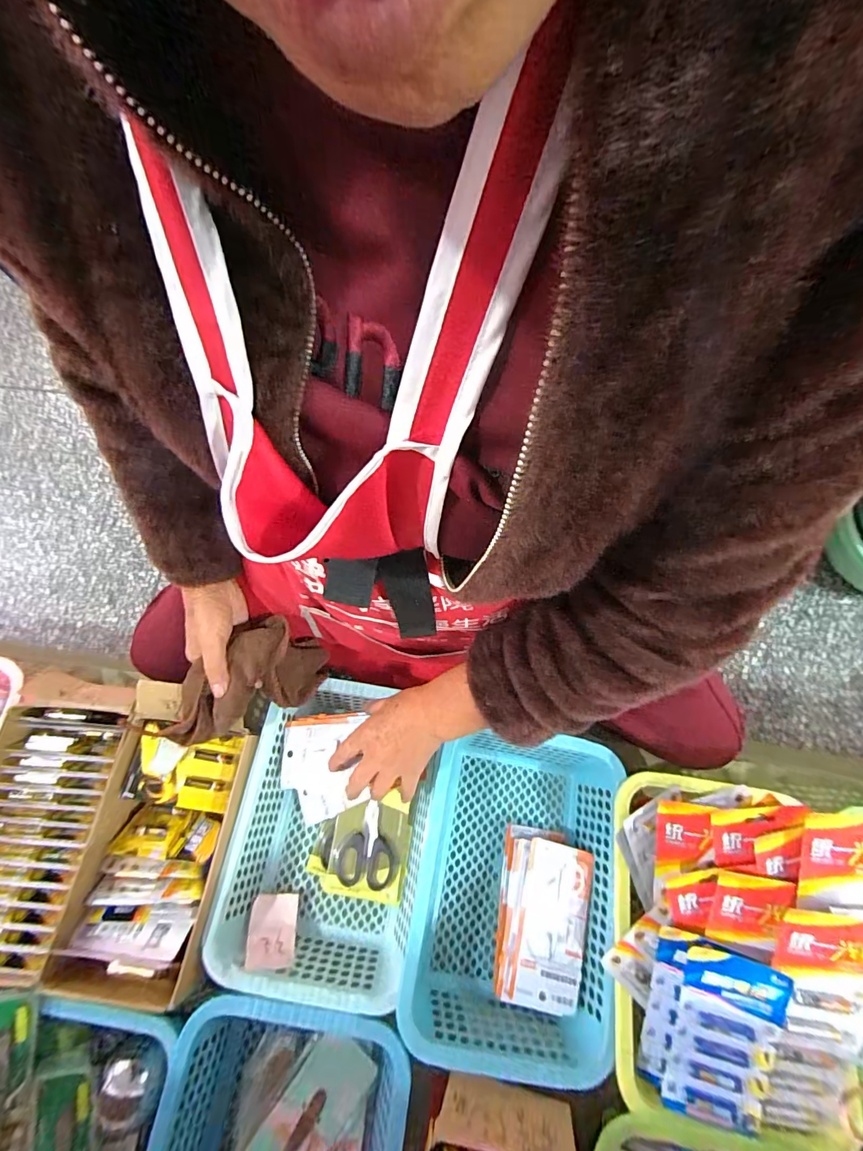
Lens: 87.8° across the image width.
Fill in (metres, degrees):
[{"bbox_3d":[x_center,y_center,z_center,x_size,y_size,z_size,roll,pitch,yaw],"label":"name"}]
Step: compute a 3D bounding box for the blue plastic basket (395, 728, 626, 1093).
[{"bbox_3d":[0.093,0.340,0.505,0.207,0.115,0.300,10,74,5],"label":"blue plastic basket"}]

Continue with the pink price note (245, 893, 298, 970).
[{"bbox_3d":[-0.176,0.393,0.497,0.051,0.004,0.071,10,30,-15],"label":"pink price note"}]

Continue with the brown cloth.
[{"bbox_3d":[-0.213,0.128,0.505,0.179,0.092,0.089,-40,76,-9],"label":"brown cloth"}]

